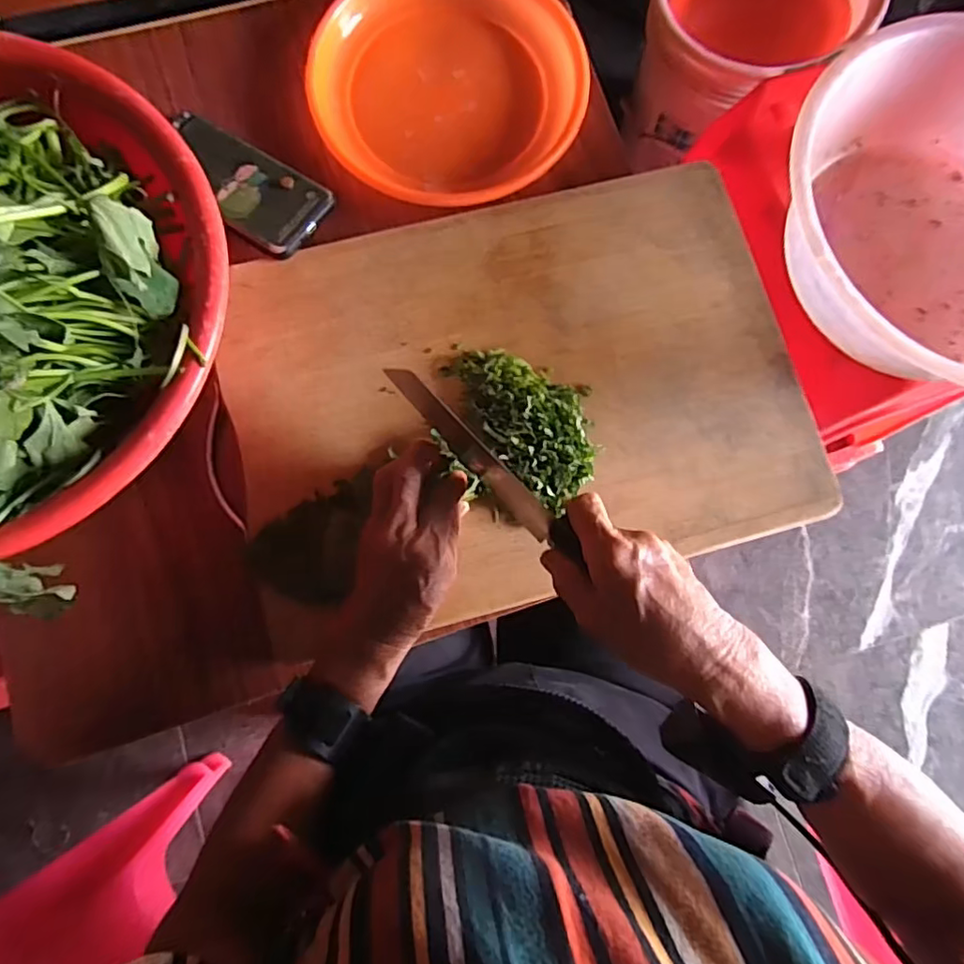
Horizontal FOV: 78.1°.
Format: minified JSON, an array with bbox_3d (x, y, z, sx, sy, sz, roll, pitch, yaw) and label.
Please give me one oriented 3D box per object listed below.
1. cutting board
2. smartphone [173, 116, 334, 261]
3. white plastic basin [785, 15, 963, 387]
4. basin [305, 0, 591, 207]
[{"bbox_3d":[0.030,-0.071,0.463,0.439,0.013,0.312,-16,82,-4],"label":"cutting board"},{"bbox_3d":[-0.195,-0.236,0.474,0.141,0.008,0.071,30,75,6],"label":"smartphone"},{"bbox_3d":[0.354,-0.201,0.443,0.274,0.088,0.262,0,81,-2],"label":"white plastic basin"},{"bbox_3d":[-0.028,-0.336,0.500,0.223,0.047,0.183,-2,81,-2],"label":"basin"}]

